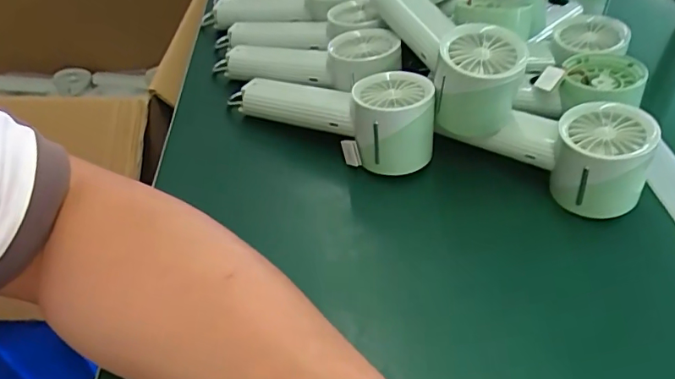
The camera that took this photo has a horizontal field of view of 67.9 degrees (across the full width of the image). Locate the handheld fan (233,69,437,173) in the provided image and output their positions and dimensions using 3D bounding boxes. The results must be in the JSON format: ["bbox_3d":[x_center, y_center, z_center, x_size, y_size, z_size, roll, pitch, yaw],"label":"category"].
[{"bbox_3d":[-0.003,-0.066,0.425,0.195,0.063,0.061,19,46,34],"label":"handheld fan"}]

